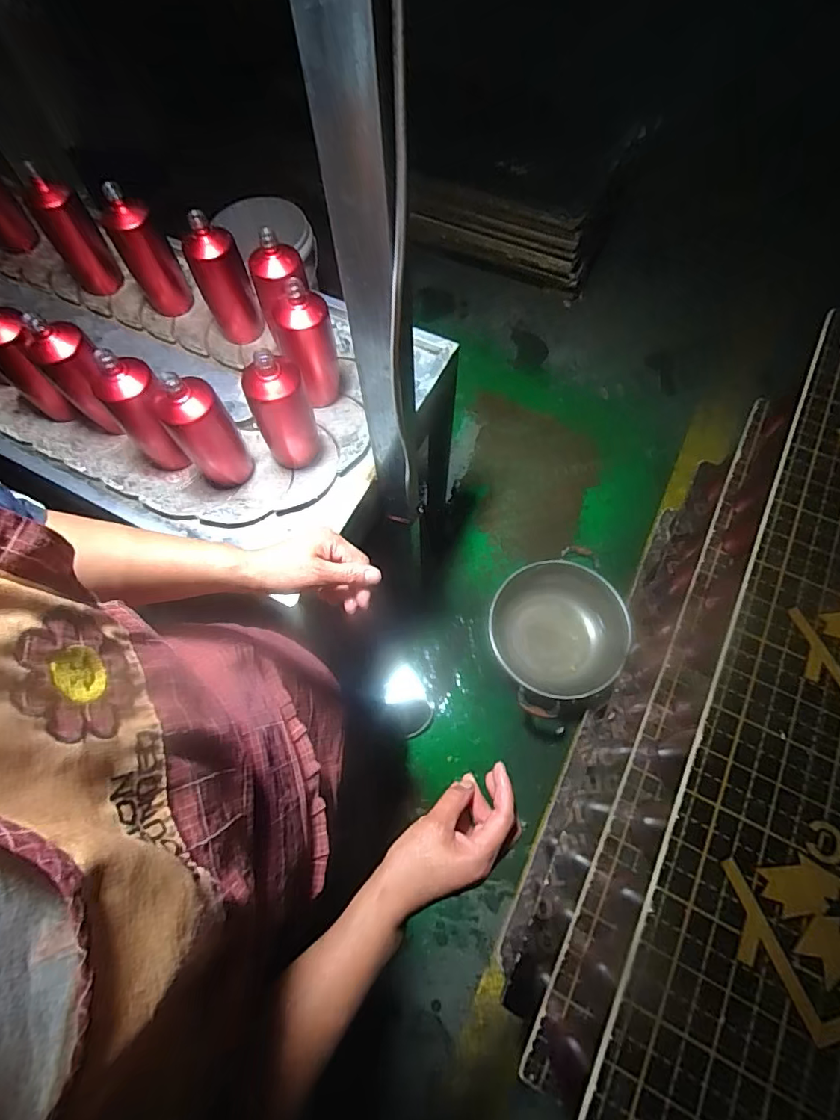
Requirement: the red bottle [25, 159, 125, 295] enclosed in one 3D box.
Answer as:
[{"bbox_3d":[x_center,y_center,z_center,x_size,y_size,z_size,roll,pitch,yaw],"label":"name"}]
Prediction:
[{"bbox_3d":[-0.621,-0.581,0.907,0.089,0.222,0.073,-37,79,-8],"label":"red bottle"}]

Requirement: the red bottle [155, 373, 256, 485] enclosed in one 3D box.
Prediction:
[{"bbox_3d":[-0.307,-0.184,0.728,0.083,0.189,0.089,0,76,0],"label":"red bottle"}]

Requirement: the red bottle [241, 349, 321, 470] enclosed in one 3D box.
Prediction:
[{"bbox_3d":[-0.198,-0.212,0.752,0.081,0.206,0.078,0,76,0],"label":"red bottle"}]

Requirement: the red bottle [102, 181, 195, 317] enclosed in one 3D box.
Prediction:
[{"bbox_3d":[-0.483,-0.542,0.885,0.085,0.230,0.093,-30,78,-7],"label":"red bottle"}]

